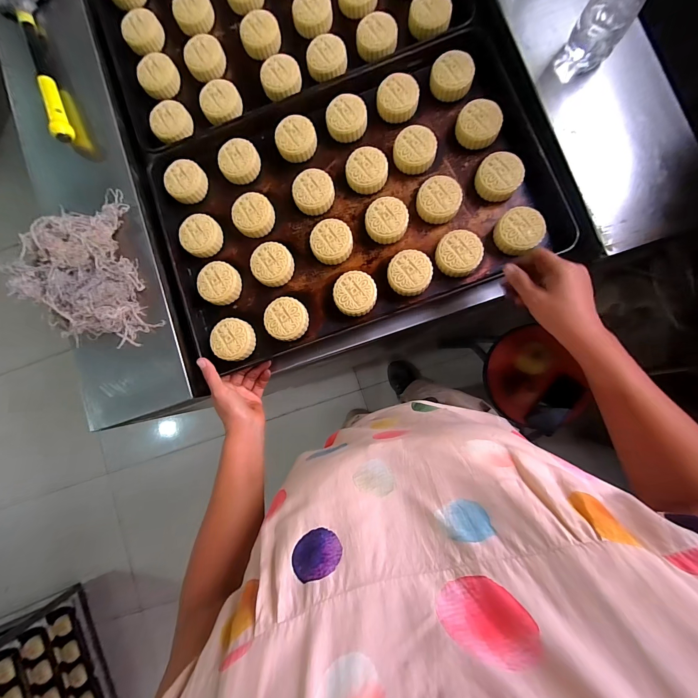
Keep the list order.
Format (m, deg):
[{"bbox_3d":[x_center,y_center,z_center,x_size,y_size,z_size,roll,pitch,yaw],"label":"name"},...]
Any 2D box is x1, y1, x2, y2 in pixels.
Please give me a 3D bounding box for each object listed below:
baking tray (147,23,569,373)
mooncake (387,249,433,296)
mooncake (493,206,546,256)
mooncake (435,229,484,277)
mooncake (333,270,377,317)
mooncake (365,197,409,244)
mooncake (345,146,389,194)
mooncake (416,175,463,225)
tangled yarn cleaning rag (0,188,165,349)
[{"bbox_3d":[-0.001,-0.229,0.513,0.589,0.060,0.391,-18,84,1],"label":"baking tray"},{"bbox_3d":[0.092,-0.116,0.490,0.064,0.029,0.065,0,85,2],"label":"mooncake"},{"bbox_3d":[0.253,-0.175,0.480,0.061,0.036,0.064,-1,85,7],"label":"mooncake"},{"bbox_3d":[0.165,-0.144,0.485,0.065,0.030,0.065,-1,85,7],"label":"mooncake"},{"bbox_3d":[0.010,-0.086,0.493,0.064,0.022,0.066,-1,85,7],"label":"mooncake"},{"bbox_3d":[0.059,-0.202,0.502,0.064,0.027,0.064,-1,85,7],"label":"mooncake"},{"bbox_3d":[0.028,-0.288,0.513,0.065,0.025,0.063,-2,85,6],"label":"mooncake"},{"bbox_3d":[0.140,-0.231,0.497,0.063,0.028,0.066,-1,85,7],"label":"mooncake"},{"bbox_3d":[-0.420,-0.115,0.497,0.177,0.060,0.246,-22,83,4],"label":"tangled yarn cleaning rag"}]

